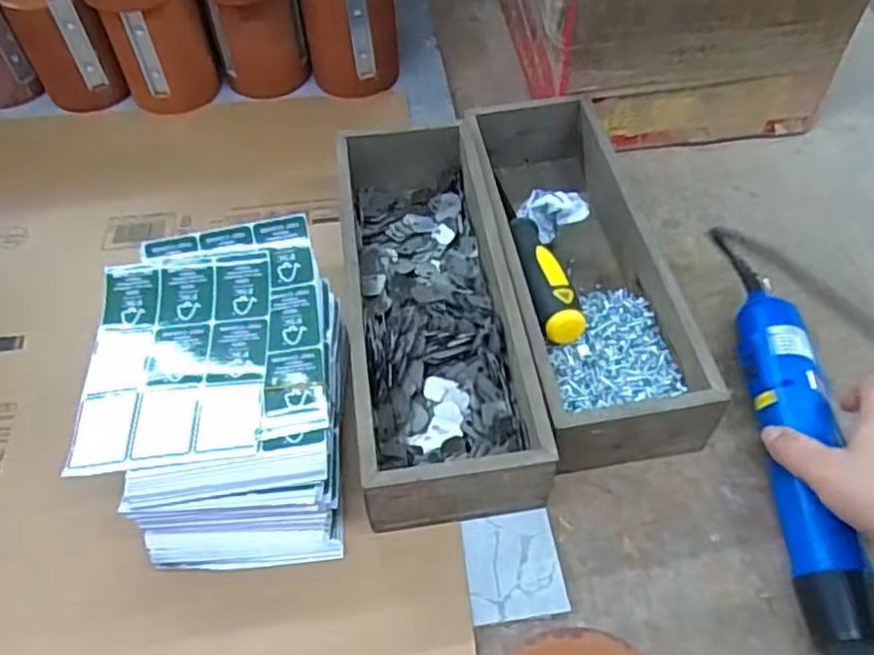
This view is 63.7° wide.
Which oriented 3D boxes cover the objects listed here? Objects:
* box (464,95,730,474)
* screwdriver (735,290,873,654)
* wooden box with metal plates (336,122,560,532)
[{"bbox_3d":[0.091,-0.048,0.487,0.101,0.065,0.295,-8,54,-4],"label":"box"},{"bbox_3d":[0.211,0.085,0.395,0.041,0.030,0.255,2,56,3],"label":"screwdriver"},{"bbox_3d":[-0.009,-0.018,0.464,0.113,0.072,0.300,-8,54,-4],"label":"wooden box with metal plates"}]

